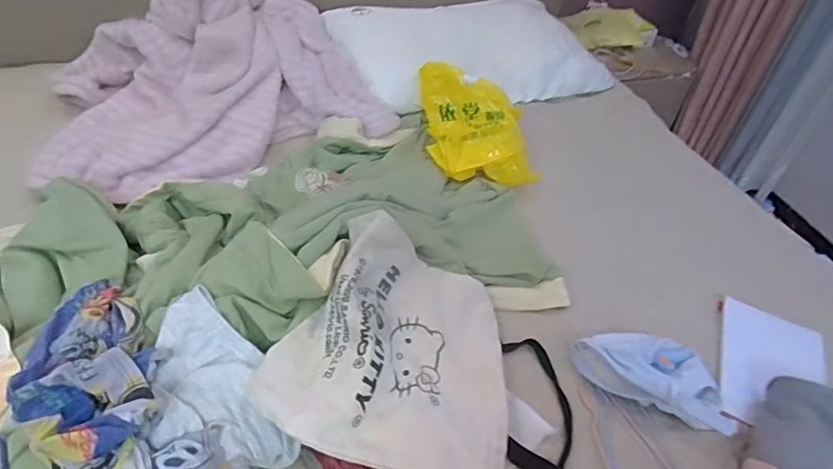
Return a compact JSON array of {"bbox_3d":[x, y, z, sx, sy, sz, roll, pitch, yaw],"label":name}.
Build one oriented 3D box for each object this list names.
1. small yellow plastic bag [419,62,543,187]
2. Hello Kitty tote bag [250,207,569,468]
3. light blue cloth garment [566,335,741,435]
[{"bbox_3d":[0.125,-0.220,0.982,0.213,0.126,0.217,-2,46,-5],"label":"small yellow plastic bag"},{"bbox_3d":[0.028,0.148,0.630,0.390,0.132,0.312,9,46,5],"label":"Hello Kitty tote bag"},{"bbox_3d":[0.322,0.186,0.679,0.208,0.051,0.100,19,48,14],"label":"light blue cloth garment"}]

